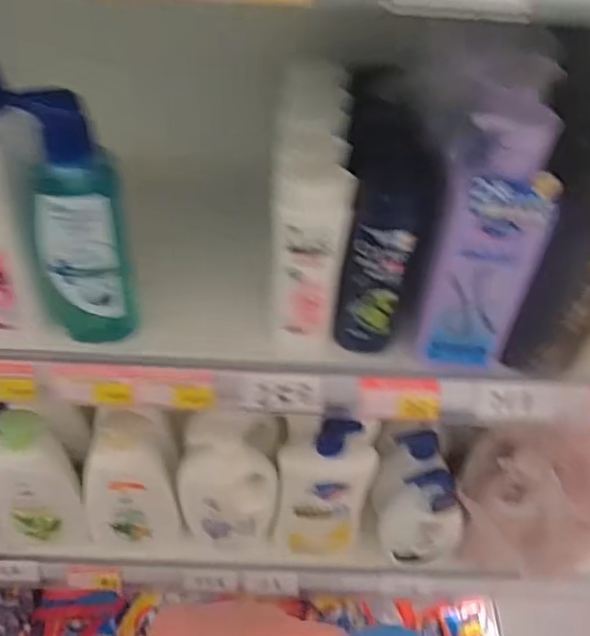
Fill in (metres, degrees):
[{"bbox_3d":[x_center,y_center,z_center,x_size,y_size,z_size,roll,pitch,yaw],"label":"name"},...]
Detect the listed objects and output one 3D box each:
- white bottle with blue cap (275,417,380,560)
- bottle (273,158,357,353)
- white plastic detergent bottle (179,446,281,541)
[{"bbox_3d":[0.036,0.215,0.808,0.116,0.231,0.069,8,46,3],"label":"white bottle with blue cap"},{"bbox_3d":[0.011,-0.042,0.524,0.059,0.164,0.038,4,46,0],"label":"bottle"},{"bbox_3d":[-0.084,0.231,0.816,0.122,0.177,0.057,2,46,-3],"label":"white plastic detergent bottle"}]

